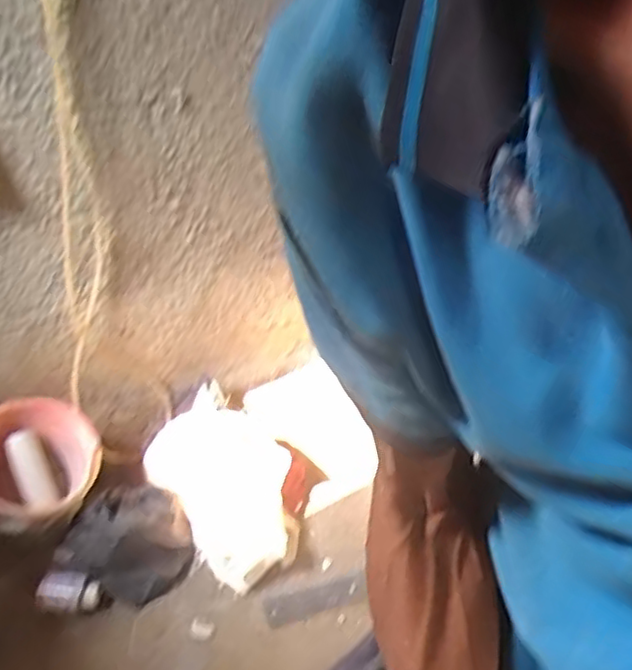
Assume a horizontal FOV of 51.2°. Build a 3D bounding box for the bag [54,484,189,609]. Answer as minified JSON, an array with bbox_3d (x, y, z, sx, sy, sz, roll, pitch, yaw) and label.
[{"bbox_3d":[-0.371,0.412,1.312,0.225,0.140,0.194,-26,49,-31],"label":"bag"}]

